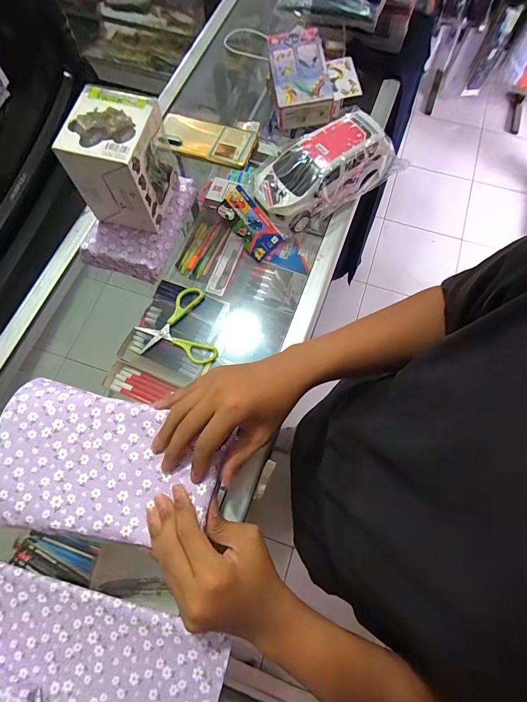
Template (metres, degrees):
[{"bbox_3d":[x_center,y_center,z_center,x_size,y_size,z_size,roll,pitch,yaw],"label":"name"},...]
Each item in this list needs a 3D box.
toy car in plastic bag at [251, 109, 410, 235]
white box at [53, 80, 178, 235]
[{"bbox_3d":[0.085,-0.251,0.483,0.195,0.071,0.088,-31,74,-10],"label":"toy car in plastic bag"},{"bbox_3d":[-0.165,-0.220,0.415,0.082,0.114,0.088,14,71,5],"label":"white box"}]

